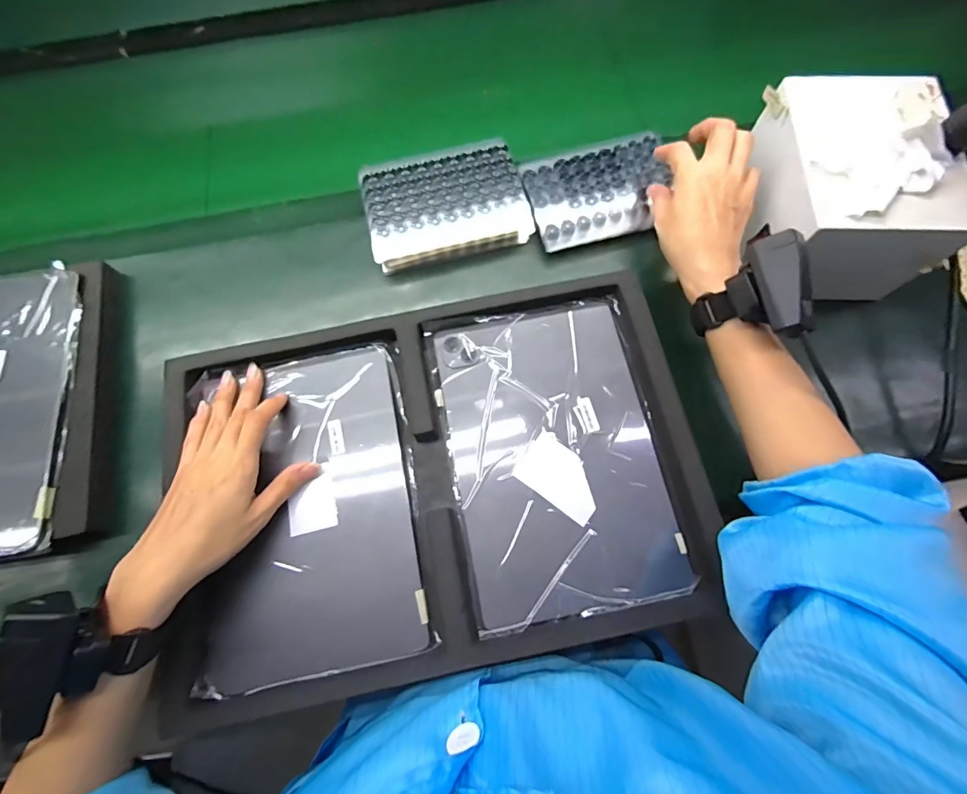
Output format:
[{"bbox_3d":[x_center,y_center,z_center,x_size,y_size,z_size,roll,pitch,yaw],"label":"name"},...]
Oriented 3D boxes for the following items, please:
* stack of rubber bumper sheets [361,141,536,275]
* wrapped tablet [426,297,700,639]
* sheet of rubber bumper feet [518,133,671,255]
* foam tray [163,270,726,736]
[{"bbox_3d":[-0.036,-0.195,0.446,0.157,0.047,0.094,-14,74,-3],"label":"stack of rubber bumper sheets"},{"bbox_3d":[0.062,0.044,0.370,0.177,0.009,0.252,-12,73,-2],"label":"wrapped tablet"},{"bbox_3d":[0.116,-0.208,0.449,0.143,0.031,0.093,-16,74,-4],"label":"sheet of rubber bumper feet"},{"bbox_3d":[-0.040,0.070,0.373,0.406,0.050,0.290,-10,73,-2],"label":"foam tray"}]

